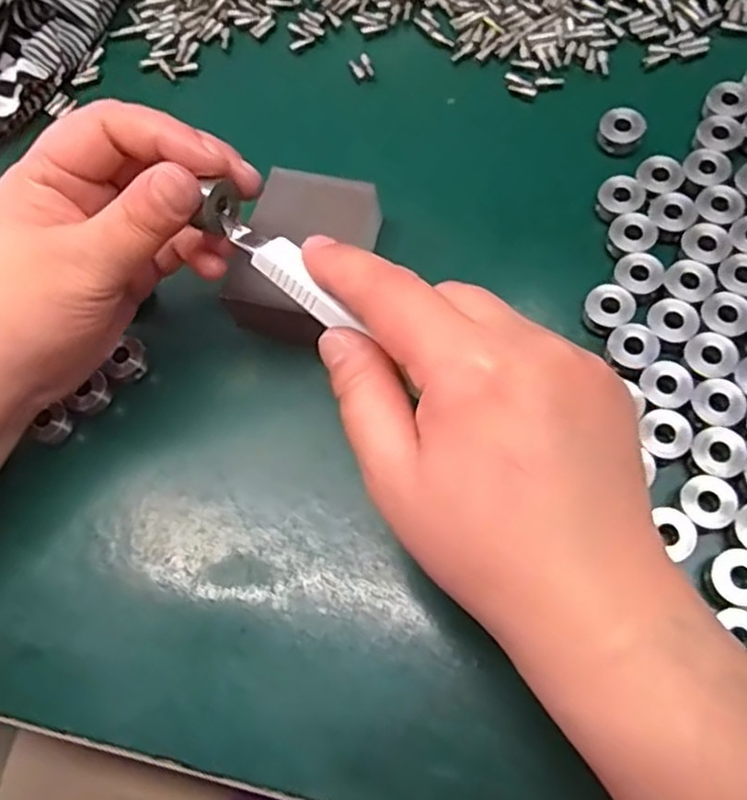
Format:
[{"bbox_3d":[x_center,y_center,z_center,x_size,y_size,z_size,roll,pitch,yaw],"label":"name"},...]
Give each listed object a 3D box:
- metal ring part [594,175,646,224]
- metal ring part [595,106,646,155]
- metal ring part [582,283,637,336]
[{"bbox_3d":[0.108,-0.088,0.312,0.017,0.012,0.019,-25,69,-4],"label":"metal ring part"},{"bbox_3d":[0.114,-0.124,0.325,0.020,0.013,0.017,19,73,12],"label":"metal ring part"},{"bbox_3d":[0.097,-0.037,0.293,0.017,0.014,0.019,-31,69,-6],"label":"metal ring part"}]

